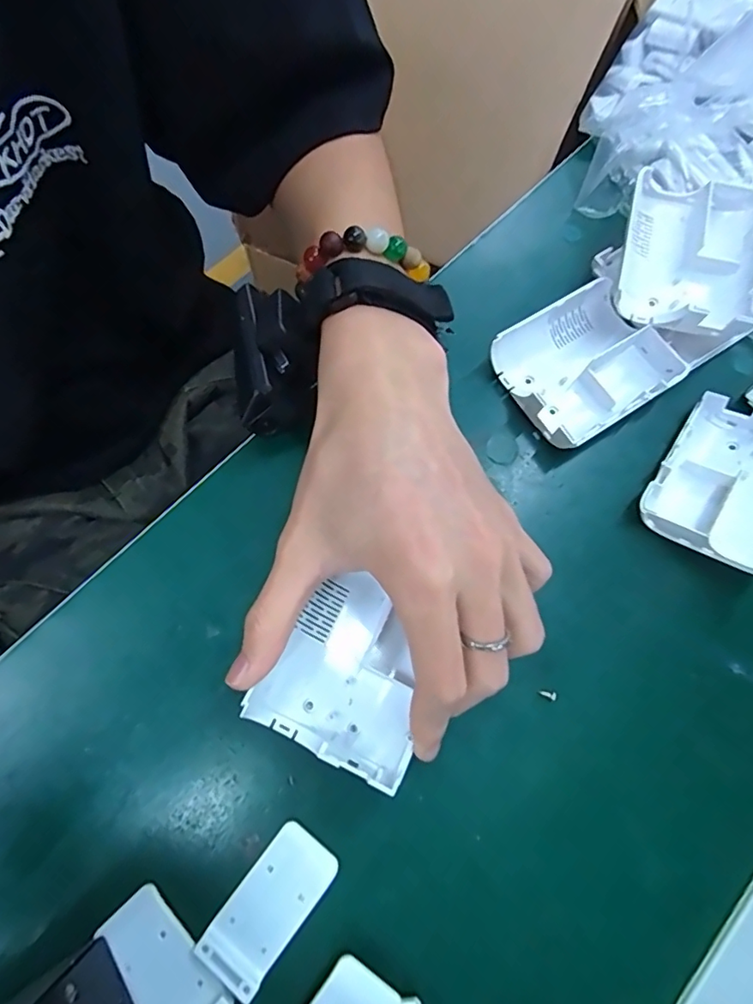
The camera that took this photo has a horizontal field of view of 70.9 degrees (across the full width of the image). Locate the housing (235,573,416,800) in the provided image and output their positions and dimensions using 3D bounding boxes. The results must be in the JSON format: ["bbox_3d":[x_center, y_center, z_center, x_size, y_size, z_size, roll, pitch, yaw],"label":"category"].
[{"bbox_3d":[-0.008,0.071,0.220,0.064,0.020,0.069,28,76,8],"label":"housing"}]

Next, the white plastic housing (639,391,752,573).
[{"bbox_3d":[0.175,-0.010,0.253,0.067,0.029,0.079,36,77,11],"label":"white plastic housing"}]

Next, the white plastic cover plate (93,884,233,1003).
[{"bbox_3d":[-0.081,0.178,0.200,0.028,0.005,0.054,-42,77,-11],"label":"white plastic cover plate"}]

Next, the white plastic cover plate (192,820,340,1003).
[{"bbox_3d":[-0.042,0.159,0.207,0.028,0.007,0.055,37,77,11],"label":"white plastic cover plate"}]

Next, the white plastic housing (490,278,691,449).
[{"bbox_3d":[0.108,-0.072,0.277,0.080,0.023,0.070,-31,76,-8],"label":"white plastic housing"}]

